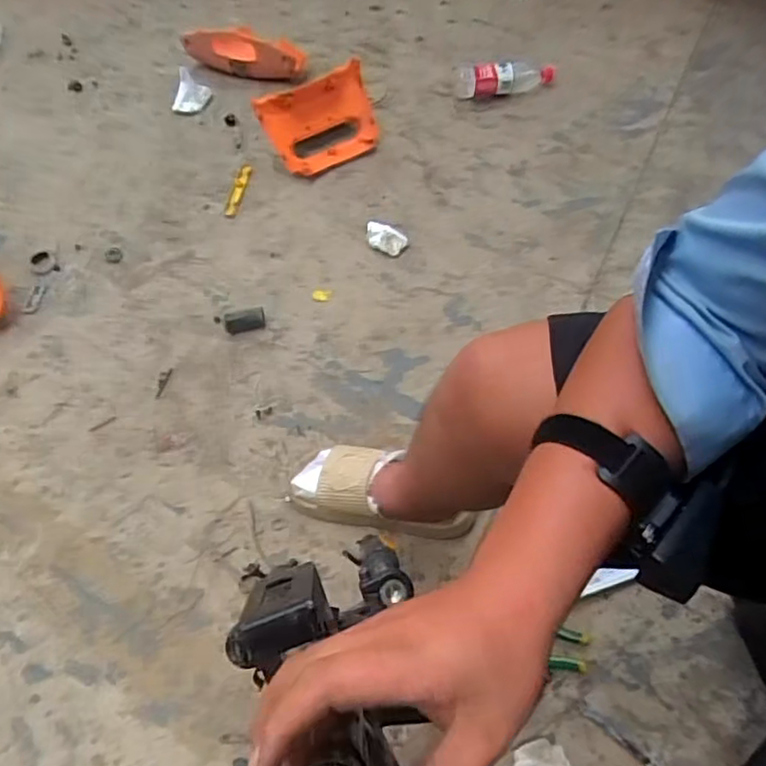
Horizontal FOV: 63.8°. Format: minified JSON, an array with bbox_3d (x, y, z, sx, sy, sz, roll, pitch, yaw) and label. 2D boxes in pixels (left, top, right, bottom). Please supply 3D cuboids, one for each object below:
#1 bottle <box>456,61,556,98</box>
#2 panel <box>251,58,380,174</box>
[{"bbox_3d":[0.282,-0.691,1.396,0.237,0.073,0.058,-9,61,-1],"label":"bottle"},{"bbox_3d":[-0.125,-0.563,1.323,0.244,0.183,0.057,-33,20,-18],"label":"panel"}]

